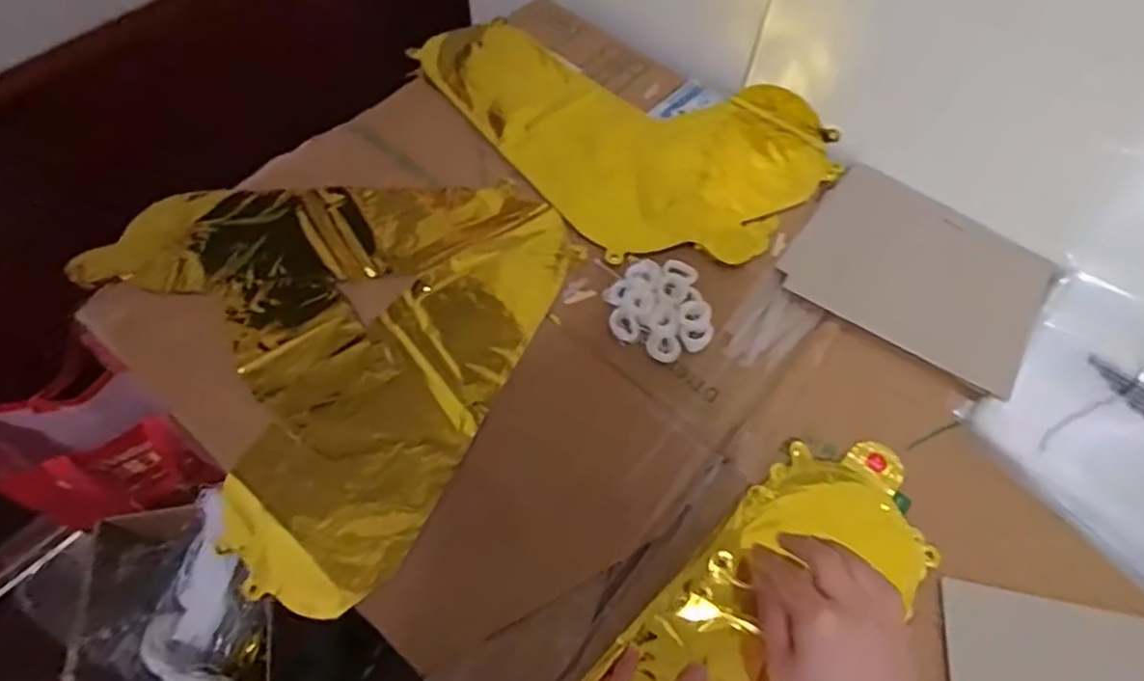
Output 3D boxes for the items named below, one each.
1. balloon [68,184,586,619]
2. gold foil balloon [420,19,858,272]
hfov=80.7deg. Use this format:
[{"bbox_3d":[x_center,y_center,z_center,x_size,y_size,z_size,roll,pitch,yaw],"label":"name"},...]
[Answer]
[{"bbox_3d":[-0.217,-0.022,0.533,0.346,0.013,0.349,23,62,11],"label":"balloon"},{"bbox_3d":[0.054,-0.229,0.663,0.266,0.025,0.383,-36,67,-20],"label":"gold foil balloon"}]

